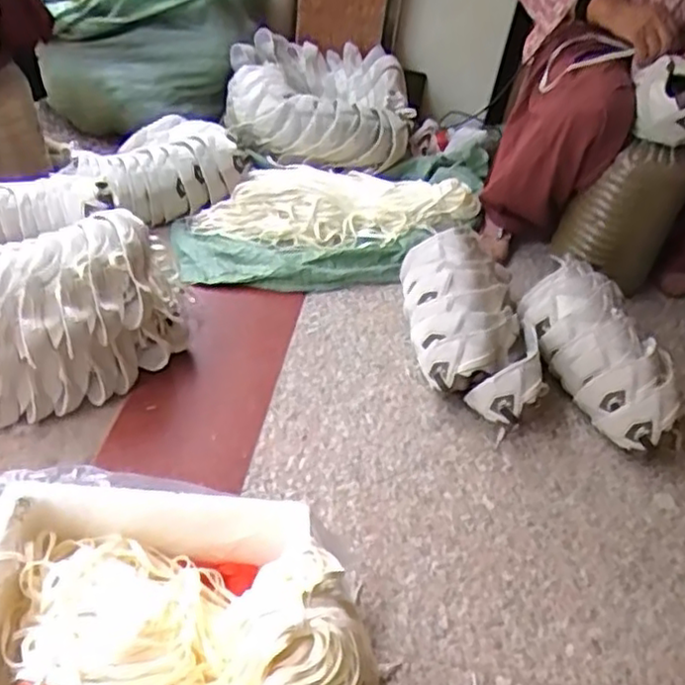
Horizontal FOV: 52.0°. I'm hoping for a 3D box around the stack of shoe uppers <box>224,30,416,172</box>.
[{"bbox_3d":[-0.051,-0.550,1.580,0.406,0.199,0.287,2,43,-7],"label":"stack of shoe uppers"}]

